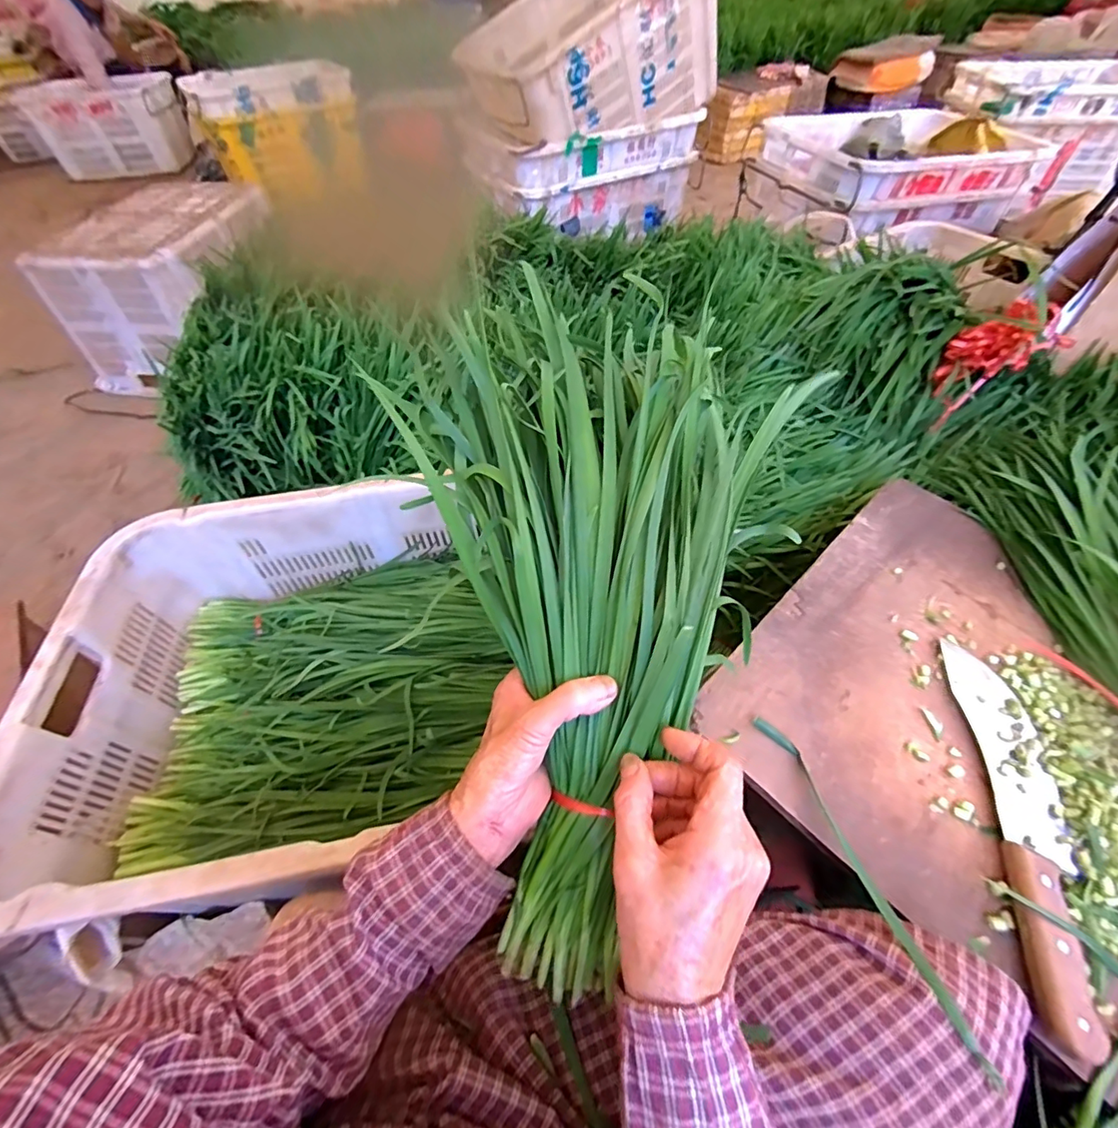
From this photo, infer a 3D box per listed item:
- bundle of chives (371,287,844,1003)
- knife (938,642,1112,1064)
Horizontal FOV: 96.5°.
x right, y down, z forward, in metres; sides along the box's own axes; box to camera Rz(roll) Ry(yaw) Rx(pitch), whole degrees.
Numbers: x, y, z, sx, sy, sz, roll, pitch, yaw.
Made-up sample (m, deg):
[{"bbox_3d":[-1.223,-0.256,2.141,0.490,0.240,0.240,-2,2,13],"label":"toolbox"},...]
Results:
[{"bbox_3d":[0.013,0.043,0.339,0.248,0.110,0.448,6,90,6],"label":"bundle of chives"},{"bbox_3d":[0.377,0.201,0.402,0.056,0.018,0.288,8,53,8],"label":"knife"}]

